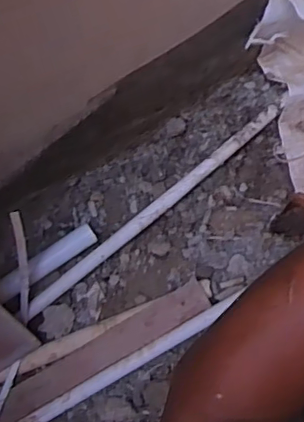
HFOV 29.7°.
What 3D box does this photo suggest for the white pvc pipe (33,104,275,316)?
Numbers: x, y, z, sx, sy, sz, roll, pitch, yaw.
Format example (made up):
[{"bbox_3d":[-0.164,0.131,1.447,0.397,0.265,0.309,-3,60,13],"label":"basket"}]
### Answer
[{"bbox_3d":[0.005,-0.005,0.680,0.376,0.020,0.021,-40,80,-8],"label":"white pvc pipe"}]

